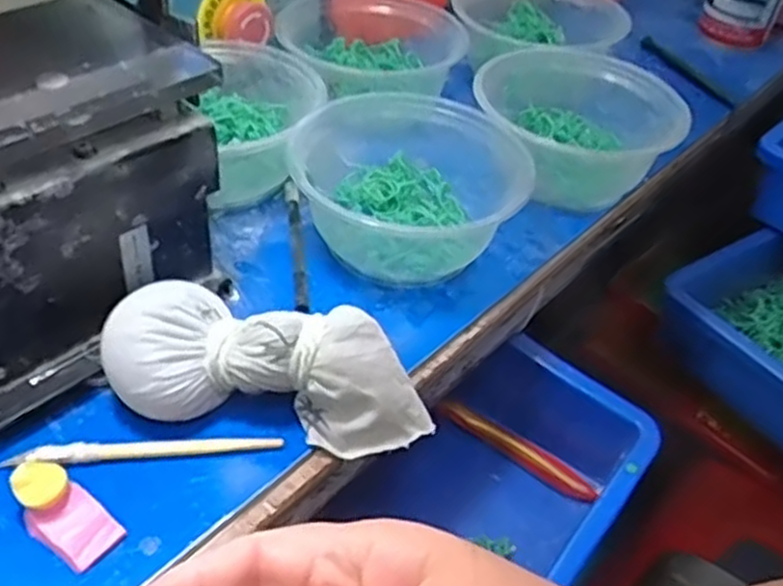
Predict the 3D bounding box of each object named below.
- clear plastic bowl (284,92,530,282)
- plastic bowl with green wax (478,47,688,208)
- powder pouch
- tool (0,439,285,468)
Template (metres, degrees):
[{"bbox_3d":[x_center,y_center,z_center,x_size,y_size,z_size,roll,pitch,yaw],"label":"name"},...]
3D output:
[{"bbox_3d":[0.008,-0.062,0.455,0.138,0.062,0.126,4,42,-4],"label":"clear plastic bowl"},{"bbox_3d":[0.122,-0.108,0.513,0.131,0.058,0.120,4,42,-4],"label":"plastic bowl with green wax"},{"bbox_3d":[-0.054,0.033,0.351,0.147,0.050,0.054,6,42,-2],"label":"powder pouch"},{"bbox_3d":[-0.109,0.069,0.338,0.118,0.006,0.011,-3,43,-12],"label":"tool"}]

